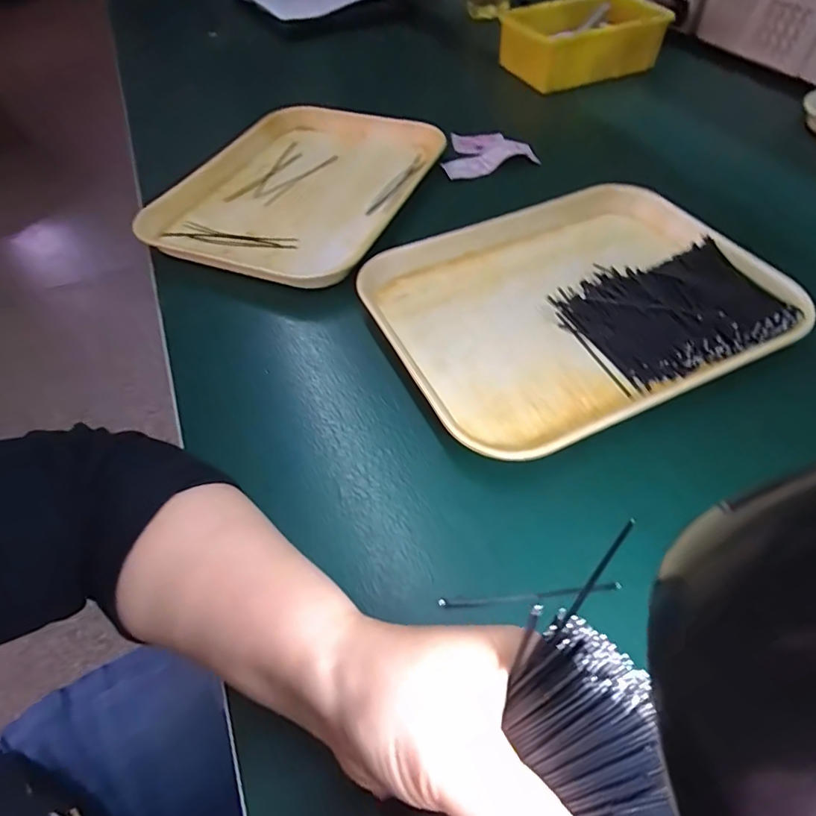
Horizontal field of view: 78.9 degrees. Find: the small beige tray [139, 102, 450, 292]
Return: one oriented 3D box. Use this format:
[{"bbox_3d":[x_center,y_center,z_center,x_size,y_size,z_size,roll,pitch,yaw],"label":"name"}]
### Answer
[{"bbox_3d":[-0.103,-0.234,0.515,0.222,0.029,0.296,16,56,16],"label":"small beige tray"}]

